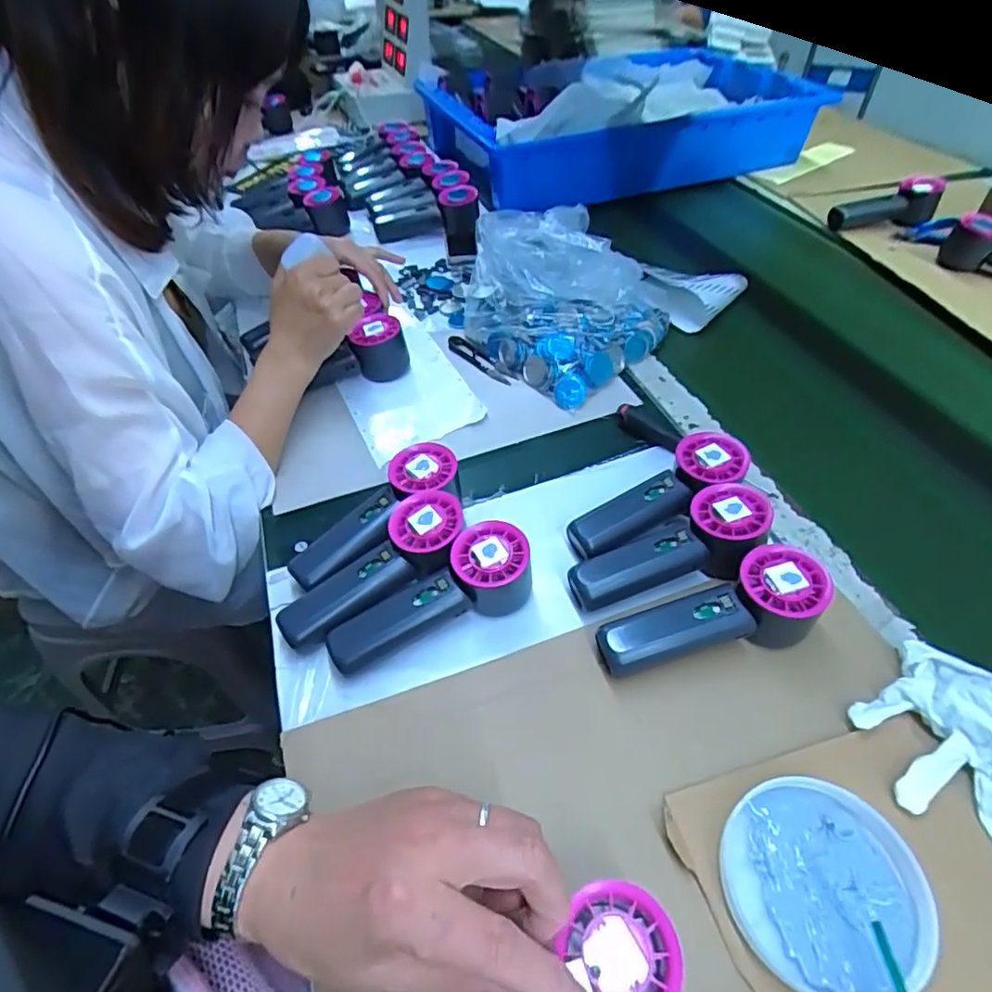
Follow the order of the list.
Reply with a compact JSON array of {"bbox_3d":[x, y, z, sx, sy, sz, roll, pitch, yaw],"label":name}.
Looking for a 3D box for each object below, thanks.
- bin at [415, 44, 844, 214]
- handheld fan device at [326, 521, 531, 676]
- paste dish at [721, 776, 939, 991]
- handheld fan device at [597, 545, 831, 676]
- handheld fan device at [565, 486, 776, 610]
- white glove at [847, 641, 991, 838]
[{"bbox_3d":[0.219,-0.681,0.998,0.609,0.150,0.430,-20,50,-15],"label":"bin"},{"bbox_3d":[-0.048,0.072,0.419,0.152,0.054,0.048,-20,50,-15],"label":"handheld fan device"},{"bbox_3d":[0.170,0.203,0.299,0.093,0.023,0.093,-1,48,1],"label":"paste dish"},{"bbox_3d":[0.147,0.079,0.399,0.155,0.052,0.055,-9,48,-5],"label":"handheld fan device"},{"bbox_3d":[0.133,0.044,0.442,0.156,0.046,0.057,-24,50,-1],"label":"handheld fan device"},{"bbox_3d":[0.282,0.144,0.343,0.108,0.044,0.103,-1,48,1],"label":"white glove"}]

